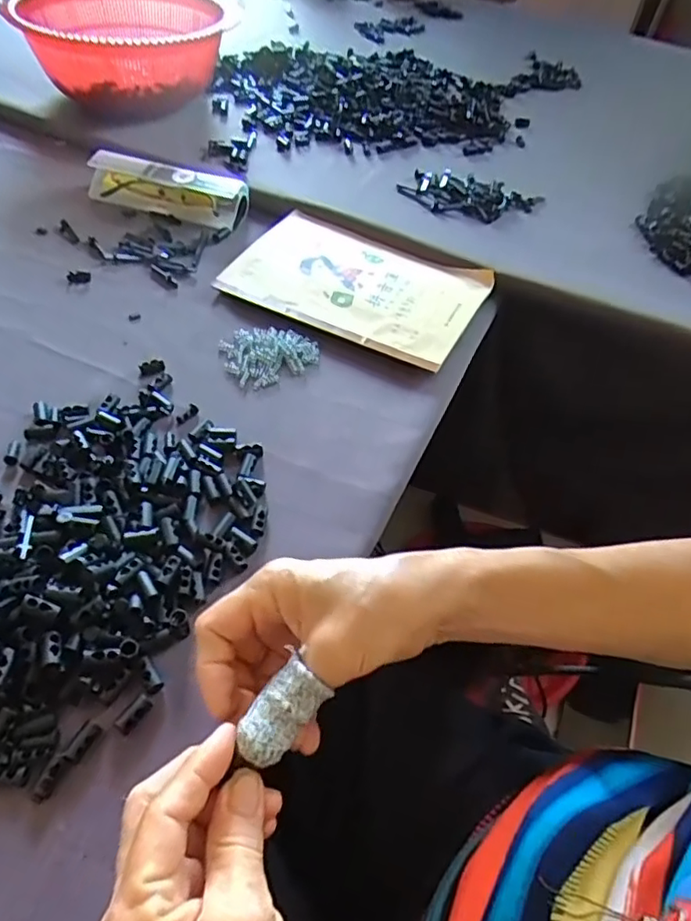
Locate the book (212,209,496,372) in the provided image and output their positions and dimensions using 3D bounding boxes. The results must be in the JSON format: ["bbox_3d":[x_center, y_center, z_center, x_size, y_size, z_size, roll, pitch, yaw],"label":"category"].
[{"bbox_3d":[0.011,-0.154,0.537,0.206,0.014,0.137,23,52,14],"label":"book"}]

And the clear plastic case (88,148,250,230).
[{"bbox_3d":[-0.175,-0.266,0.596,0.153,0.034,0.046,15,51,8],"label":"clear plastic case"}]

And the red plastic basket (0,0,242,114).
[{"bbox_3d":[-0.254,-0.468,0.706,0.210,0.097,0.227,-1,50,-5],"label":"red plastic basket"}]

